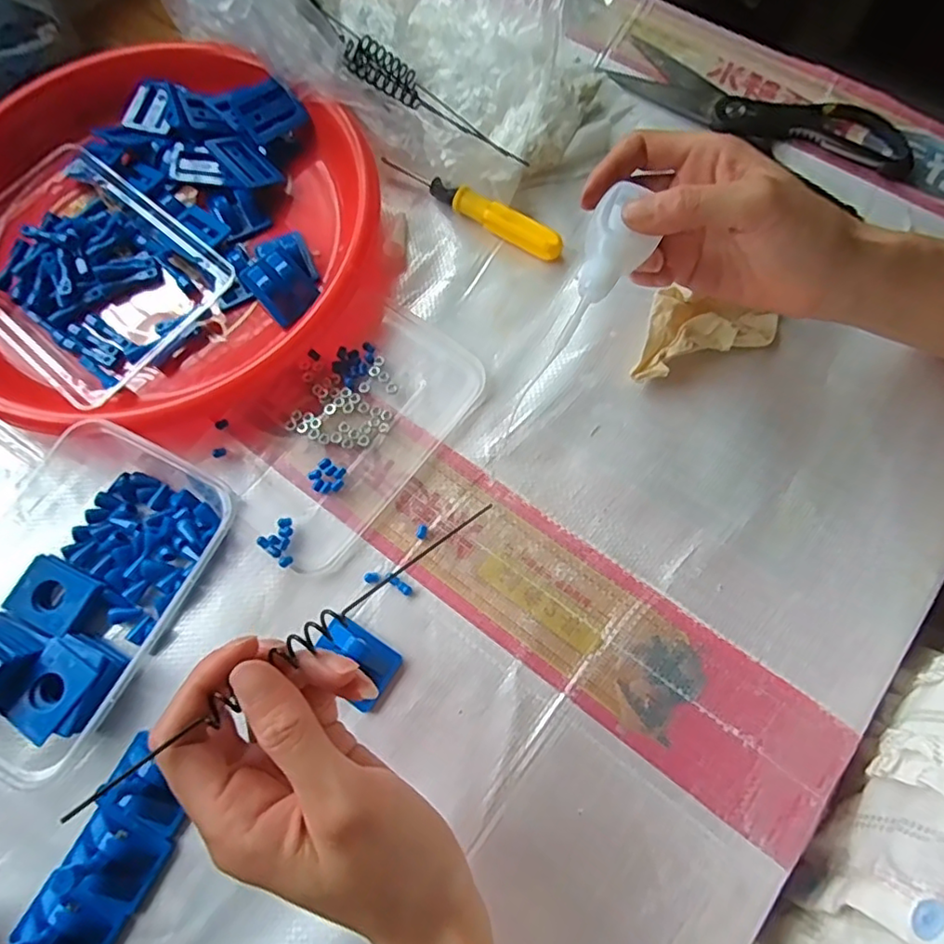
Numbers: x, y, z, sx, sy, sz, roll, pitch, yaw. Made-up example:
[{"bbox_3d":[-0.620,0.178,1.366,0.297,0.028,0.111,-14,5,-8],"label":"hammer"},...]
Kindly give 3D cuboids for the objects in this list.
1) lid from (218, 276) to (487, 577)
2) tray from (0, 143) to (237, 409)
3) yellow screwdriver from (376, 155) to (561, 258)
[{"bbox_3d":[-0.079,-0.033,0.363,0.111,0.014,0.164,36,76,13],"label":"lid"},{"bbox_3d":[-0.250,-0.129,0.387,0.170,0.032,0.122,38,76,14],"label":"tray"},{"bbox_3d":[-0.001,-0.181,0.405,0.139,0.021,0.013,32,75,12],"label":"yellow screwdriver"}]

